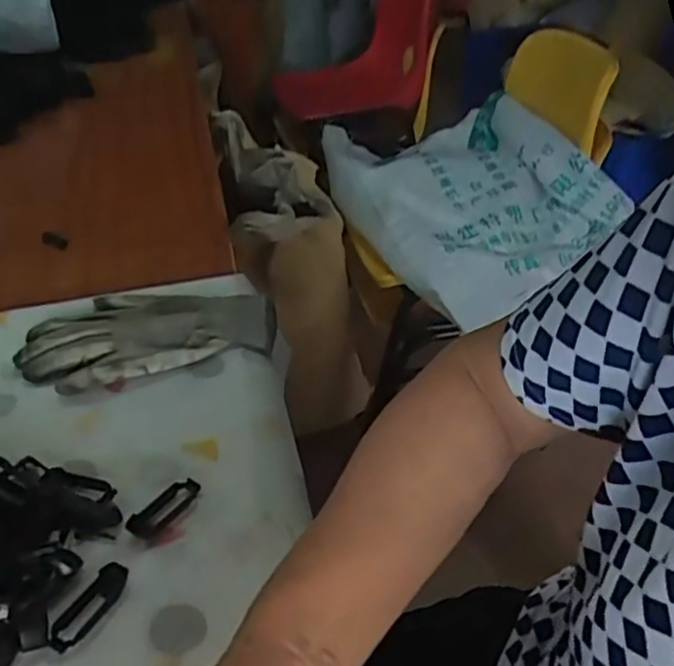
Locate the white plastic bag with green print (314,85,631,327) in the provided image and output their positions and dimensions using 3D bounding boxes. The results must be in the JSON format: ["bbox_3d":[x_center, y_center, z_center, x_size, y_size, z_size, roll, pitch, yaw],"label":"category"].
[{"bbox_3d":[0.178,-0.255,1.165,0.304,0.195,0.618,-9,38,-15],"label":"white plastic bag with green print"}]

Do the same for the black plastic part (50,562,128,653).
[{"bbox_3d":[-0.147,0.162,0.415,0.022,0.006,0.058,19,39,21],"label":"black plastic part"}]

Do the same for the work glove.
[{"bbox_3d":[-0.165,-0.002,0.617,0.212,0.025,0.106,-16,40,-23],"label":"work glove"}]

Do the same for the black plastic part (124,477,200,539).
[{"bbox_3d":[-0.117,0.117,0.473,0.020,0.006,0.057,28,43,30],"label":"black plastic part"}]

